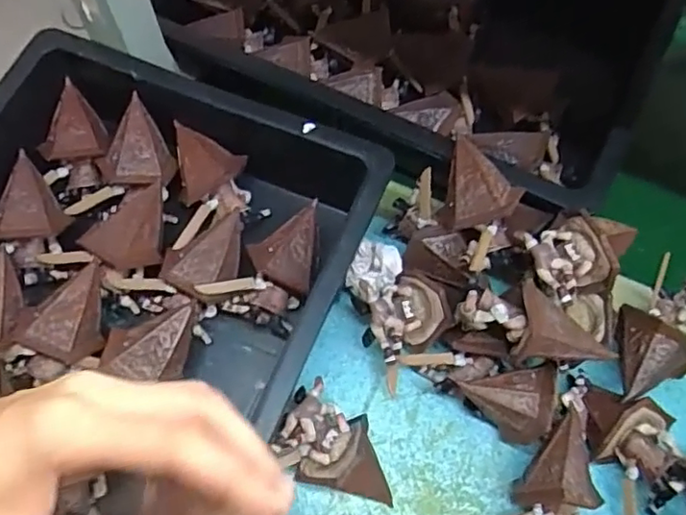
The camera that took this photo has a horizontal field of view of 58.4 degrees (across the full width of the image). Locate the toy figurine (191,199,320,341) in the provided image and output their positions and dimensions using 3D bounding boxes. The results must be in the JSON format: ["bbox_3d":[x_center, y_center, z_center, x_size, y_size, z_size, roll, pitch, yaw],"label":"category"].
[{"bbox_3d":[-0.049,0.012,0.492,0.060,0.048,0.108,39,72,14],"label":"toy figurine"}]

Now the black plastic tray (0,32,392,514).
[{"bbox_3d":[-0.192,0.074,0.452,0.308,0.101,0.457,23,69,8],"label":"black plastic tray"}]

